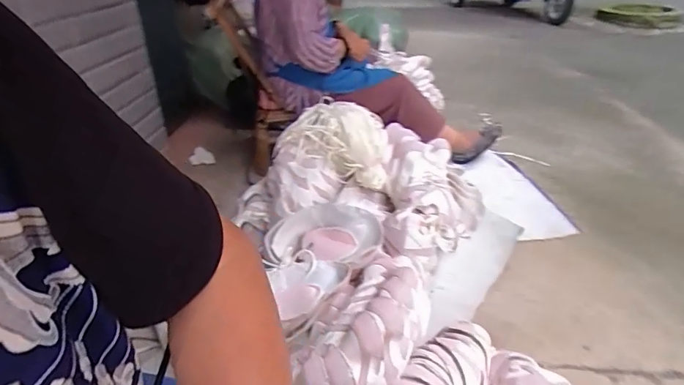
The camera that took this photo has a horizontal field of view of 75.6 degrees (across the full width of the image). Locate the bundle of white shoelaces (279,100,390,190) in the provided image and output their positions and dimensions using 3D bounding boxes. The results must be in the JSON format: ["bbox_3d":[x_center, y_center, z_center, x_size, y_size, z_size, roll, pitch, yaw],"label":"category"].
[{"bbox_3d":[-0.022,-0.141,1.254,0.305,0.185,0.159,0,31,2],"label":"bundle of white shoelaces"}]

